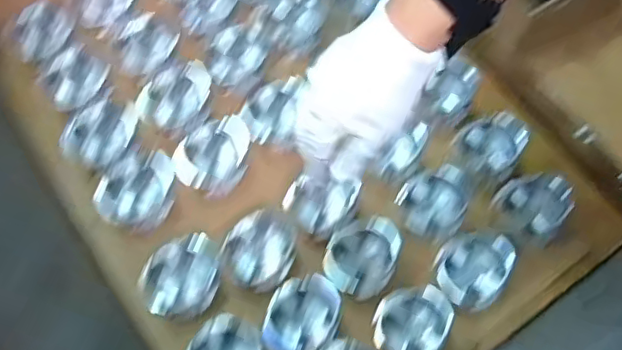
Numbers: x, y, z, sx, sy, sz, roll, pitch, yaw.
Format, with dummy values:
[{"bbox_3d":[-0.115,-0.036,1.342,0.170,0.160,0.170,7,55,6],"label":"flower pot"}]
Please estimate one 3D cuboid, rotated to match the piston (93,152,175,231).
[{"bbox_3d":[-0.193,0.016,0.655,0.079,0.054,0.091,30,74,9],"label":"piston"}]

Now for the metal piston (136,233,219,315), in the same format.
[{"bbox_3d":[-0.139,0.110,0.624,0.077,0.052,0.079,0,71,0],"label":"metal piston"}]

